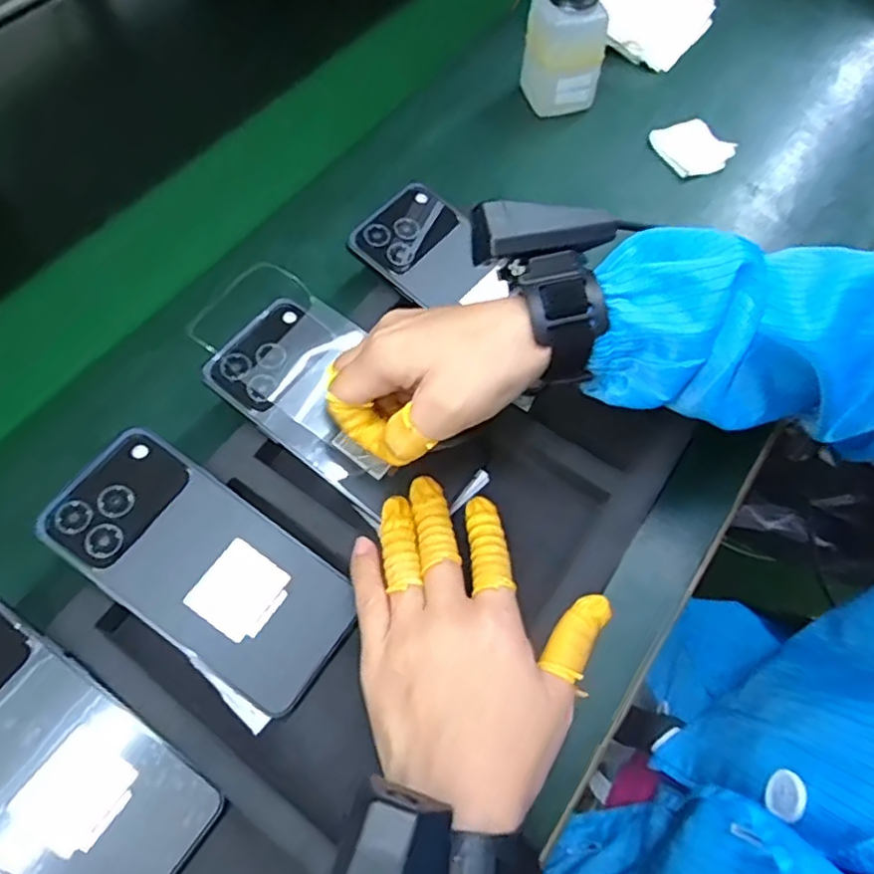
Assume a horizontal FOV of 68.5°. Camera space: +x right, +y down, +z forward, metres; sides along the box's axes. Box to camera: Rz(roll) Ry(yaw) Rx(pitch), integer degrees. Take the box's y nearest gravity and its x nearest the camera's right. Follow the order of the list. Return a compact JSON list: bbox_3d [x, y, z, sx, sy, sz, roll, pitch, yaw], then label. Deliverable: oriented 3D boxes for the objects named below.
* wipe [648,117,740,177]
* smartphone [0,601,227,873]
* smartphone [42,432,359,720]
[{"bbox_3d":[0.210,-0.236,0.522,0.048,0.010,0.053,-21,64,-11],"label":"wipe"},{"bbox_3d":[-0.179,0.145,0.289,0.157,0.008,0.075,37,67,4],"label":"smartphone"},{"bbox_3d":[-0.119,0.066,0.330,0.156,0.006,0.075,37,68,2],"label":"smartphone"}]

